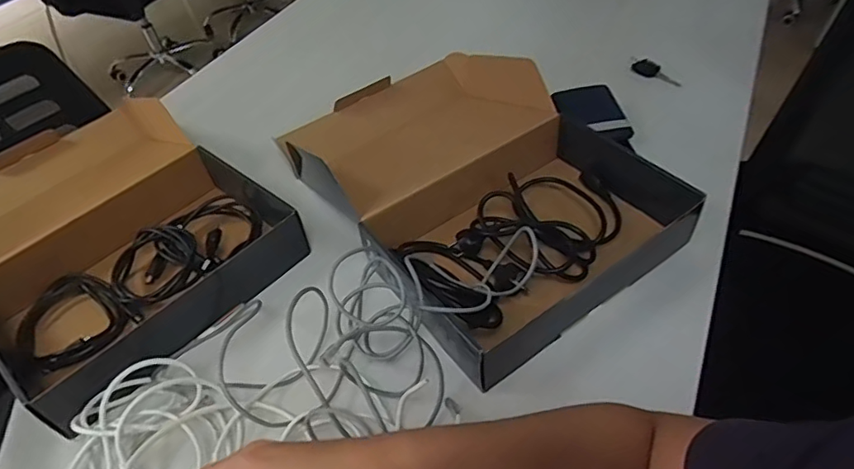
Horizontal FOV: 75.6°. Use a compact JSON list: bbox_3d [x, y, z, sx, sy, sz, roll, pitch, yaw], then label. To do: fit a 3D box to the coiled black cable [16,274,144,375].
[{"bbox_3d":[-0.440,0.104,0.678,0.138,0.027,0.113,26,55,28],"label":"coiled black cable"}]

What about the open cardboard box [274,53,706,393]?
[{"bbox_3d":[0.049,-0.079,0.769,0.371,0.125,0.503,-32,51,-22],"label":"open cardboard box"}]

